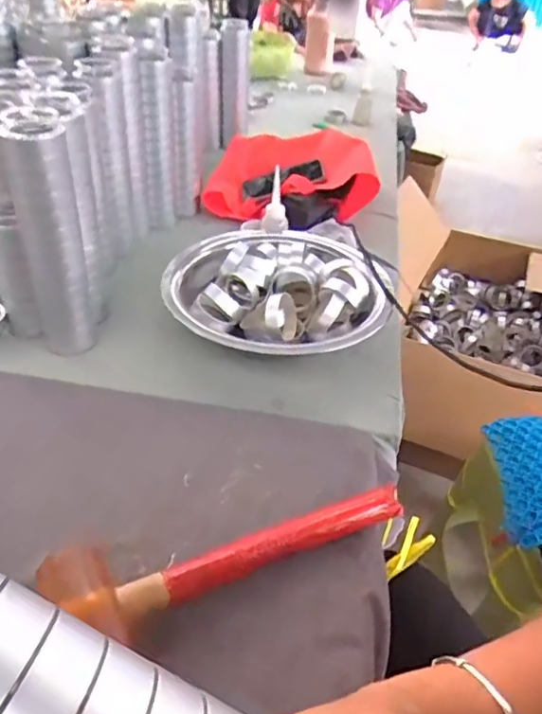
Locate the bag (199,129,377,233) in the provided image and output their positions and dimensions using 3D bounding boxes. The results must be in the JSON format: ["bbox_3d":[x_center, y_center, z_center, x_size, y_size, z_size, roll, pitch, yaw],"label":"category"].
[{"bbox_3d":[0.035,-0.341,1.076,0.312,0.123,0.229,5,39,1],"label":"bag"}]

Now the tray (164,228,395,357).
[{"bbox_3d":[0.010,-0.089,0.778,0.286,0.079,0.282,-2,45,-1],"label":"tray"}]

